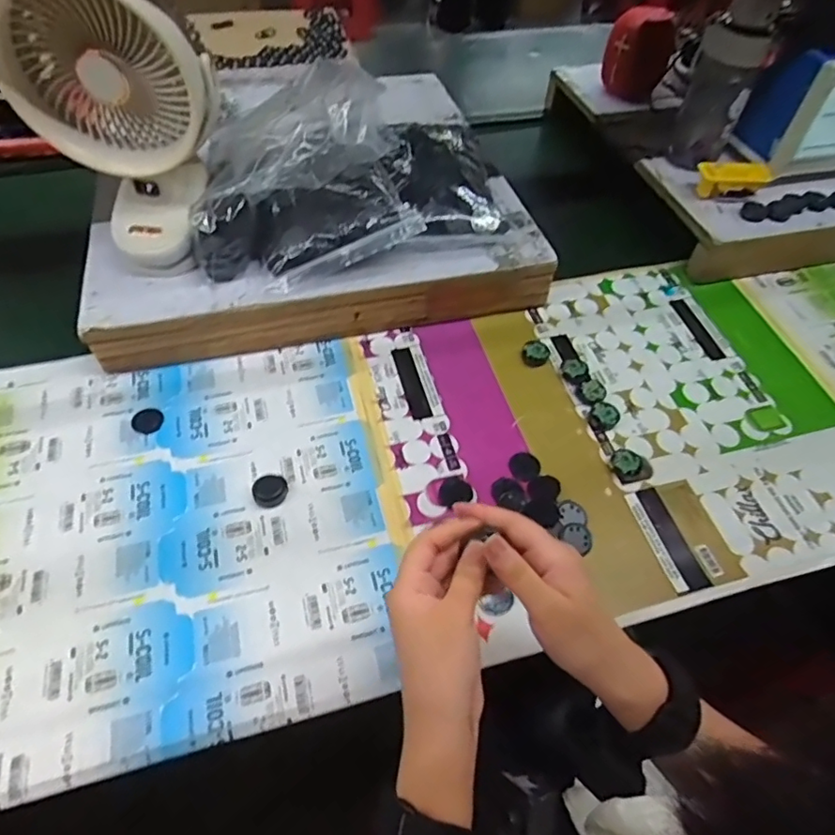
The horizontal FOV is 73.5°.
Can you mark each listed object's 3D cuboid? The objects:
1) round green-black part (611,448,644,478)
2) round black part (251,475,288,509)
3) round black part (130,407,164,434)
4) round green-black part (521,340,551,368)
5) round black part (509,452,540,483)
[{"bbox_3d":[0.201,0.043,0.538,0.028,0.010,0.033,30,57,18],"label":"round green-black part"},{"bbox_3d":[-0.132,0.066,0.501,0.030,0.012,0.026,-17,56,-16],"label":"round black part"},{"bbox_3d":[-0.264,0.003,0.547,0.028,0.004,0.033,-30,60,-23],"label":"round black part"},{"bbox_3d":[0.131,-0.071,0.617,0.030,0.010,0.040,5,53,1],"label":"round green-black part"},{"bbox_3d":[0.103,0.047,0.535,0.029,0.004,0.036,17,54,10],"label":"round black part"}]

